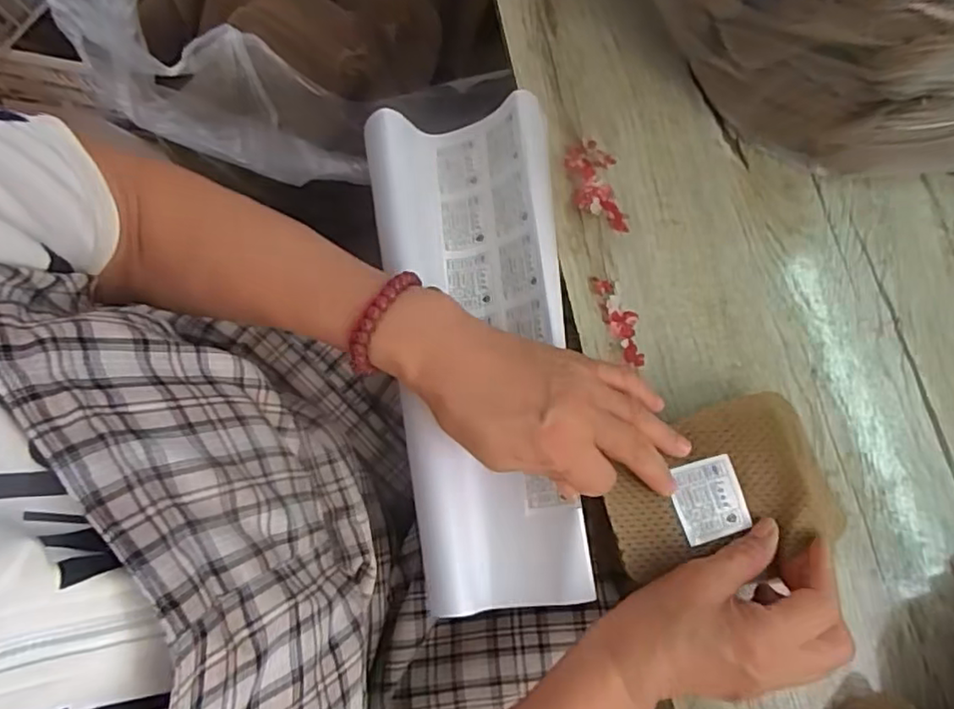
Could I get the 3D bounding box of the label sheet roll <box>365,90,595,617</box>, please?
[{"bbox_3d":[-0.003,-0.006,0.424,0.116,0.085,0.326,-6,72,0],"label":"label sheet roll"}]

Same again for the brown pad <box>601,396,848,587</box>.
[{"bbox_3d":[0.143,0.086,0.374,0.131,0.018,0.096,-23,80,-3],"label":"brown pad"}]

